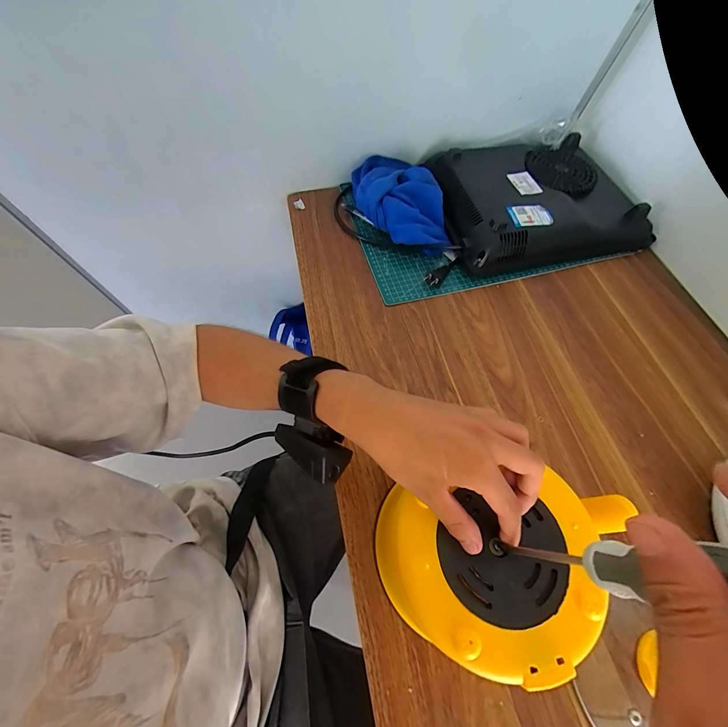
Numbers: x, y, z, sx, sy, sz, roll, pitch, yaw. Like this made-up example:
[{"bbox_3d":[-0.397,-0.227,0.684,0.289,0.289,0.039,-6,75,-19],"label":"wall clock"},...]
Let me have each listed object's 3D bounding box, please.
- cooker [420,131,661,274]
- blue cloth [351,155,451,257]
[{"bbox_3d":[0.295,-0.287,0.581,0.338,0.067,0.258,-11,63,-9],"label":"cooker"},{"bbox_3d":[0.058,-0.270,0.558,0.123,0.071,0.204,-19,64,-13],"label":"blue cloth"}]

